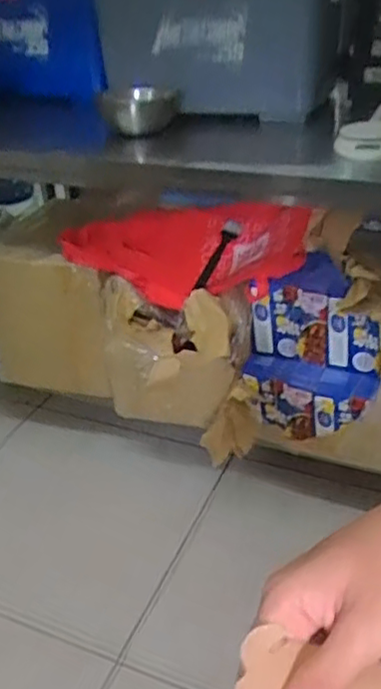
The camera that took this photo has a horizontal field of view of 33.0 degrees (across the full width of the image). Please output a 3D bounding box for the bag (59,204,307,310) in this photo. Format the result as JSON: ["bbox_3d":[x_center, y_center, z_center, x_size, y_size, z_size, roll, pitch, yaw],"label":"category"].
[{"bbox_3d":[0.001,-0.218,1.458,0.530,0.163,0.259,10,34,20],"label":"bag"}]

